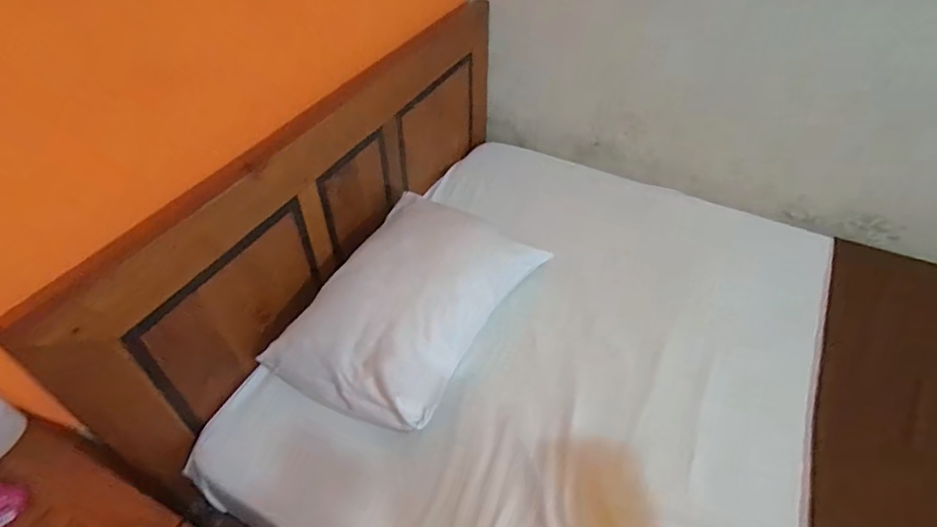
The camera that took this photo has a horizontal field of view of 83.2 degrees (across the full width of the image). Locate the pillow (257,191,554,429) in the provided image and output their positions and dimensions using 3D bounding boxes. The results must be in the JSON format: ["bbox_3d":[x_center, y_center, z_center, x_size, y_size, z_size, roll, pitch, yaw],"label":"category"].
[{"bbox_3d":[-0.120,0.054,1.058,0.355,0.103,0.522,22,51,21],"label":"pillow"}]

